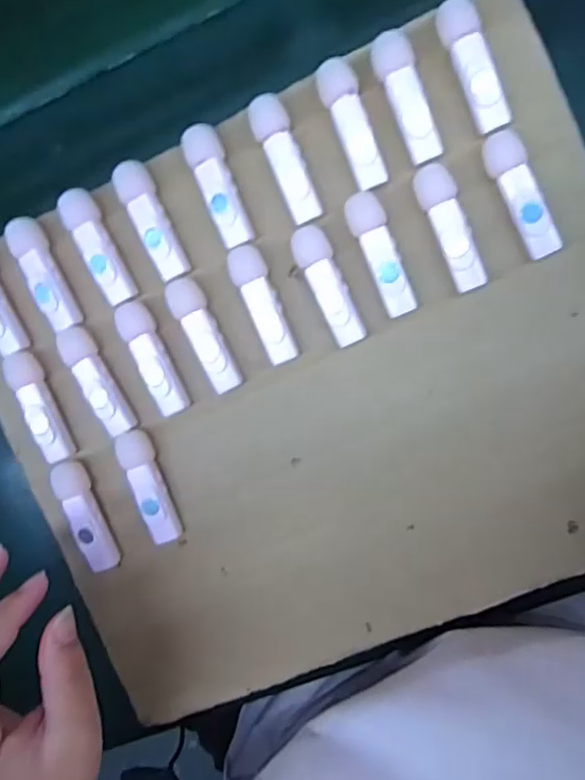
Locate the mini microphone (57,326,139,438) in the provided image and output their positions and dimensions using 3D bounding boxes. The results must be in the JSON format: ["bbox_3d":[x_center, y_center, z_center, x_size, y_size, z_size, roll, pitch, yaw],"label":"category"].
[{"bbox_3d":[-0.108,-0.005,0.341,0.015,0.021,0.065,-29,88,8],"label":"mini microphone"}]

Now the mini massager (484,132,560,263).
[{"bbox_3d":[0.114,-0.097,0.300,0.018,0.011,0.063,-28,88,8],"label":"mini massager"}]

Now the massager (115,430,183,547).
[{"bbox_3d":[-0.080,0.054,0.341,0.017,0.018,0.065,-20,89,8],"label":"massager"}]

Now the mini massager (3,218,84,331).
[{"bbox_3d":[-0.137,-0.064,0.335,0.016,0.015,0.065,-24,89,8],"label":"mini massager"}]

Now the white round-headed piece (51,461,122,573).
[{"bbox_3d":[-0.119,0.073,0.349,0.017,0.018,0.065,-20,89,8],"label":"white round-headed piece"}]

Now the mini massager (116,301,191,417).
[{"bbox_3d":[-0.077,-0.017,0.333,0.016,0.014,0.063,-24,89,8],"label":"mini massager"}]

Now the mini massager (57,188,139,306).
[{"bbox_3d":[-0.105,-0.078,0.330,0.018,0.013,0.065,-29,88,8],"label":"mini massager"}]

